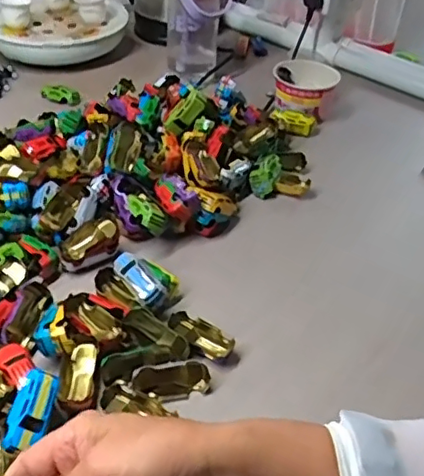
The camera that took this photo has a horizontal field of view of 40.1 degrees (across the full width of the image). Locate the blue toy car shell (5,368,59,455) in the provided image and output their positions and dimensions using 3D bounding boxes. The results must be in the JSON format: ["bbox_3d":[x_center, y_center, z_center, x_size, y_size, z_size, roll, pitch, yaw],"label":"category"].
[{"bbox_3d":[-0.139,0.132,0.446,0.027,0.012,0.061,11,60,8],"label":"blue toy car shell"}]

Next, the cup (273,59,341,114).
[{"bbox_3d":[0.135,-0.223,0.860,0.094,0.058,0.076,14,41,11],"label":"cup"}]

